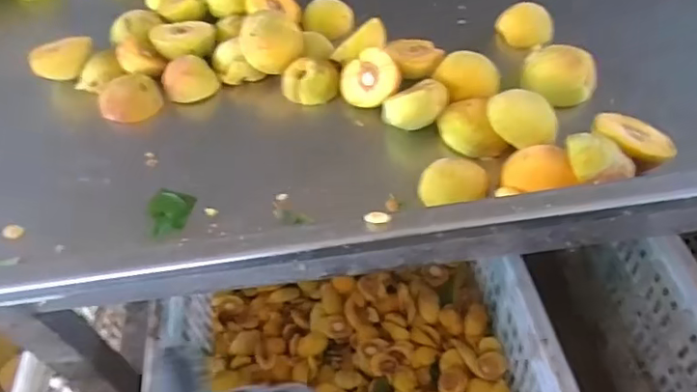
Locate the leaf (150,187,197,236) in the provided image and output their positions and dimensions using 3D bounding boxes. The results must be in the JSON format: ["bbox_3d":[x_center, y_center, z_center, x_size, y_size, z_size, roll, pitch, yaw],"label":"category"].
[{"bbox_3d":[-0.149,0.015,0.469,0.034,0.012,0.047,3,50,9],"label":"leaf"}]

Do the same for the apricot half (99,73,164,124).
[{"bbox_3d":[-0.216,-0.098,0.560,0.056,0.026,0.046,-35,54,-22],"label":"apricot half"}]

